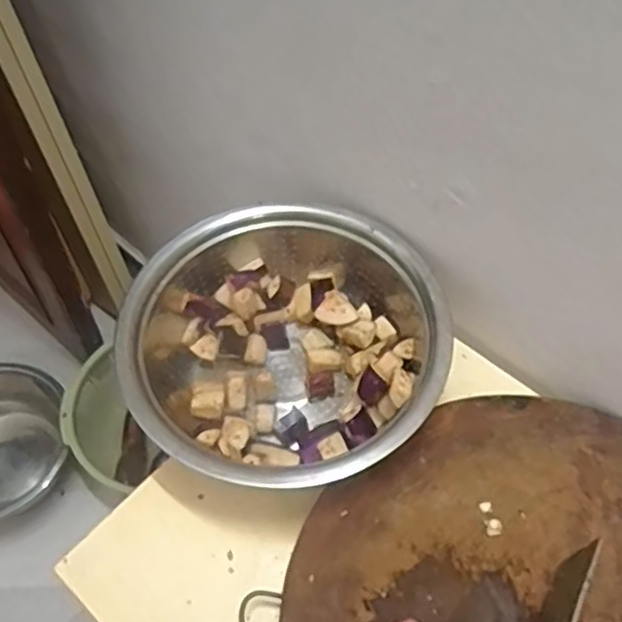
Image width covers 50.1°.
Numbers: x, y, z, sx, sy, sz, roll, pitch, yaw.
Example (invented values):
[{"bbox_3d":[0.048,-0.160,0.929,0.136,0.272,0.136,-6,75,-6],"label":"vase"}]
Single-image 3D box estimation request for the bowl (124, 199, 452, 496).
[{"bbox_3d":[-0.025,0.036,0.612,0.266,0.104,0.269,1,56,-1],"label":"bowl"}]

